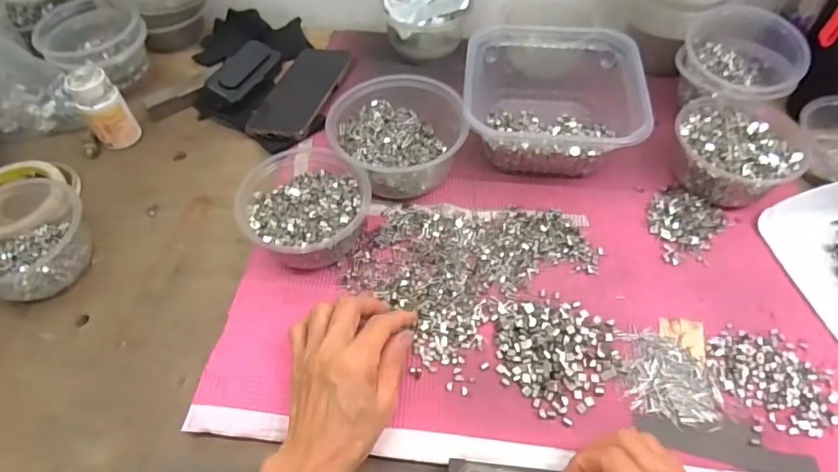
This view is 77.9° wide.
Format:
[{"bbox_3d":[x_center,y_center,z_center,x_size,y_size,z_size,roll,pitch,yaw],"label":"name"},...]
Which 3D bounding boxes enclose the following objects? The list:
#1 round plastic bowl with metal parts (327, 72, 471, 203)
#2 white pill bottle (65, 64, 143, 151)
[{"bbox_3d":[-0.017,-0.101,0.526,0.139,0.067,0.117,-20,56,-12],"label":"round plastic bowl with metal parts"},{"bbox_3d":[-0.346,-0.139,0.569,0.045,0.081,0.046,-37,61,-21],"label":"white pill bottle"}]

